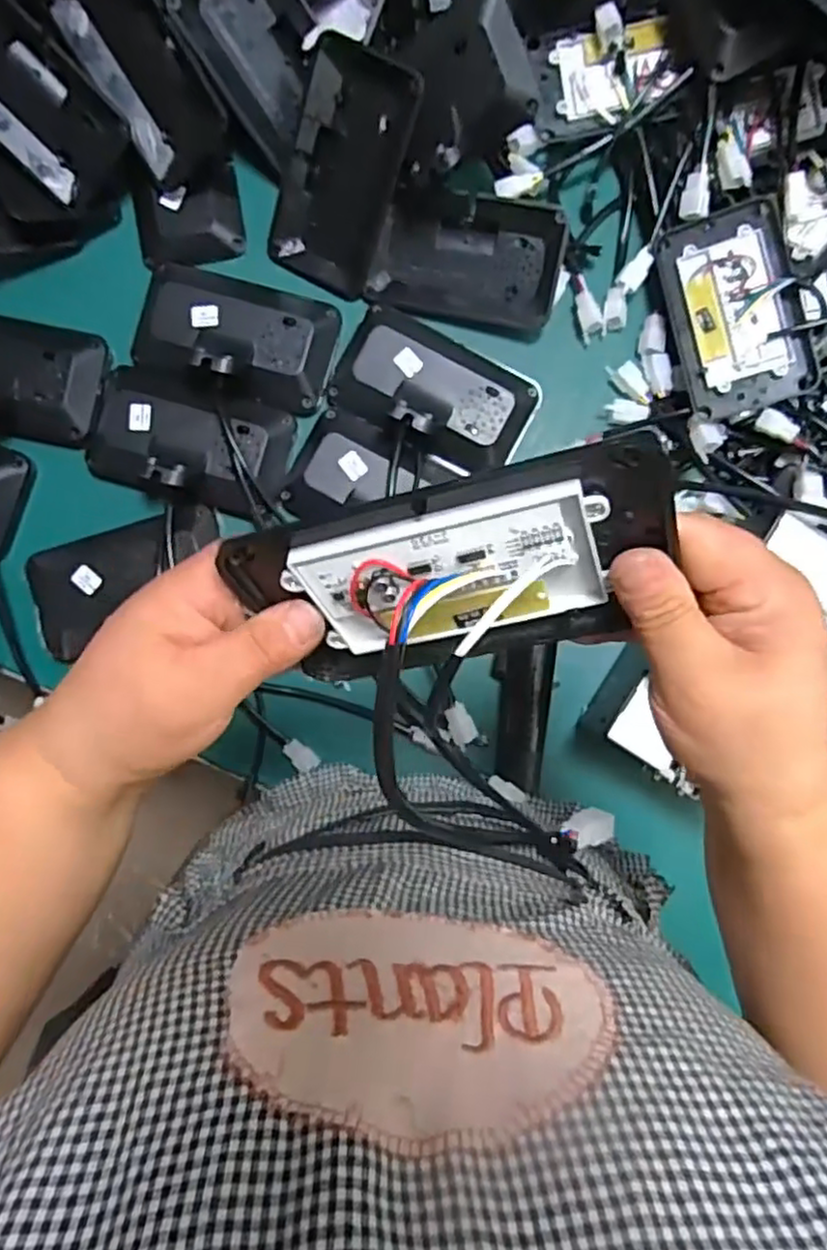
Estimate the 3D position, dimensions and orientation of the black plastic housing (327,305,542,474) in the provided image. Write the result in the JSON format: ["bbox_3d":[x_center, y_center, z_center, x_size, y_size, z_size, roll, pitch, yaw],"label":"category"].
[{"bbox_3d":[0.016,-0.190,0.553,0.158,0.052,0.095,24,89,2],"label":"black plastic housing"}]

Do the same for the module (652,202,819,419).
[{"bbox_3d":[0.247,-0.243,0.533,0.089,0.017,0.154,-13,84,19],"label":"module"}]

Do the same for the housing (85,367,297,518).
[{"bbox_3d":[-0.181,-0.148,0.546,0.159,0.036,0.095,16,89,2],"label":"housing"}]

